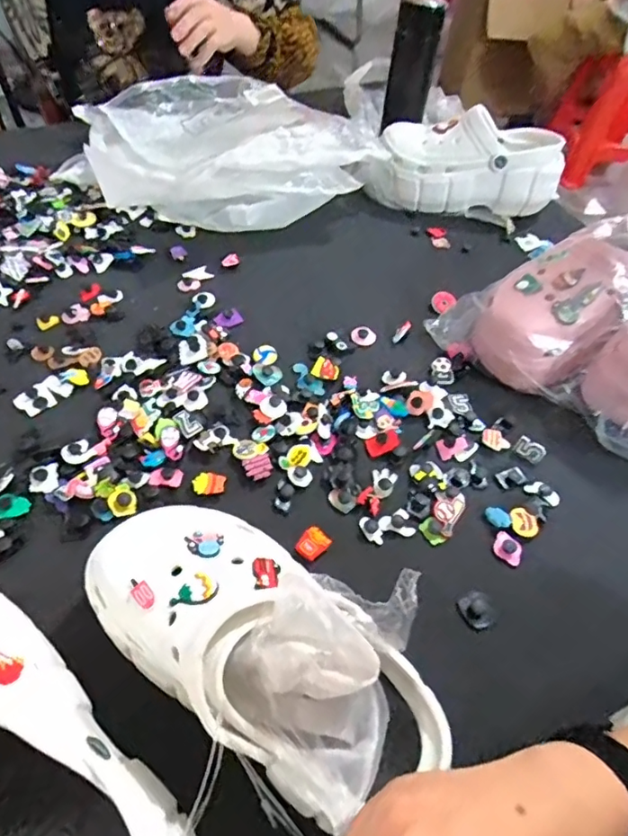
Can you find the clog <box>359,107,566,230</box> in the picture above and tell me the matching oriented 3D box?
[{"bbox_3d":[0.203,-0.343,0.729,0.255,0.104,0.097,17,53,7],"label":"clog"}]

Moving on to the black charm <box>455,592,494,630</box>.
[{"bbox_3d":[0.125,0.145,0.409,0.026,0.010,0.026,-22,58,-20],"label":"black charm"}]

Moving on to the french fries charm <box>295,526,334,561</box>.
[{"bbox_3d":[-0.001,0.100,0.431,0.022,0.005,0.025,39,59,22],"label":"french fries charm"}]

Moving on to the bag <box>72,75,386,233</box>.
[{"bbox_3d":[-0.136,-0.378,0.724,0.321,0.107,0.338,-19,57,-18],"label":"bag"}]

